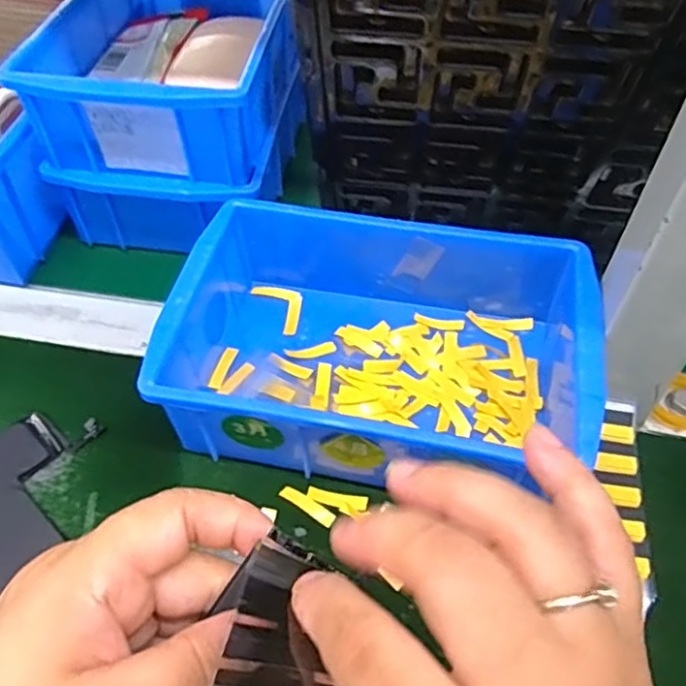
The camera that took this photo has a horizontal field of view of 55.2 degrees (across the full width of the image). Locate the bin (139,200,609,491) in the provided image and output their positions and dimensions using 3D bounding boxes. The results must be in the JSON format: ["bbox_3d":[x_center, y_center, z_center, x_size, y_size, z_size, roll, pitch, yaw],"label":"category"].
[{"bbox_3d":[0.018,0.001,0.337,0.201,0.066,0.138,7,51,6],"label":"bin"}]

